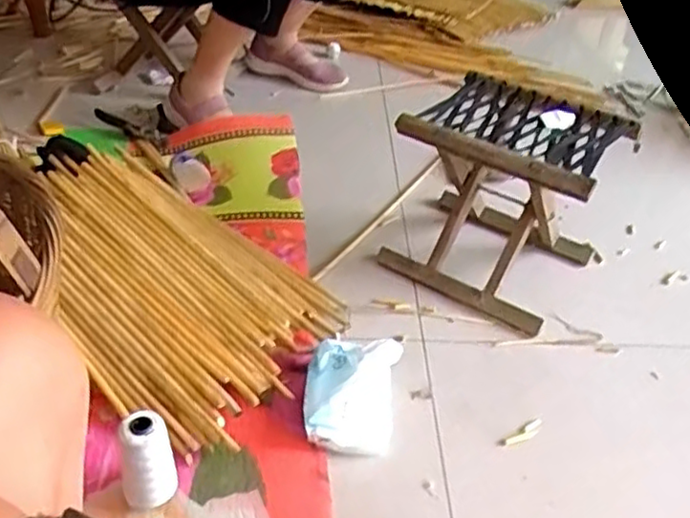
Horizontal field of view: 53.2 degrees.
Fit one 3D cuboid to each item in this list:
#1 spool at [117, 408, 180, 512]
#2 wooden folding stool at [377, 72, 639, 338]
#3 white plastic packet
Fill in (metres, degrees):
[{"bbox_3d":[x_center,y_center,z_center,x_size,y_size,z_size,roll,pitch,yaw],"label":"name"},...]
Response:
[{"bbox_3d":[-0.206,0.217,0.724,0.049,0.119,0.046,3,39,-2],"label":"spool"},{"bbox_3d":[0.240,-0.096,1.041,0.267,0.261,0.243,26,44,25],"label":"wooden folding stool"},{"bbox_3d":[0.008,0.169,0.847,0.113,0.064,0.136,5,39,1],"label":"white plastic packet"}]

